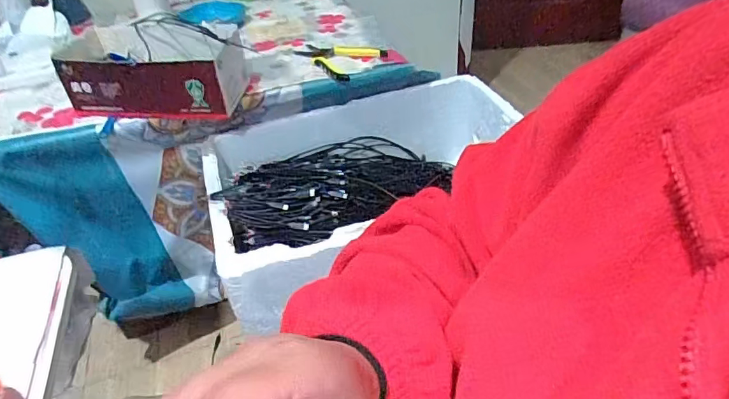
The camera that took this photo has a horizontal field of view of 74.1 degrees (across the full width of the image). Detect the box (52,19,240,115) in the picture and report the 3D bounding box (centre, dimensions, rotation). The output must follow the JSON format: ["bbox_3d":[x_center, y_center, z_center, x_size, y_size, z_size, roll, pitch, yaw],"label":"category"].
[{"bbox_3d":[-0.335,-0.202,0.755,0.287,0.096,0.135,2,40,8],"label":"box"}]

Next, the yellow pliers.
[{"bbox_3d":[-0.049,-0.262,0.877,0.118,0.029,0.144,-33,47,-30],"label":"yellow pliers"}]

